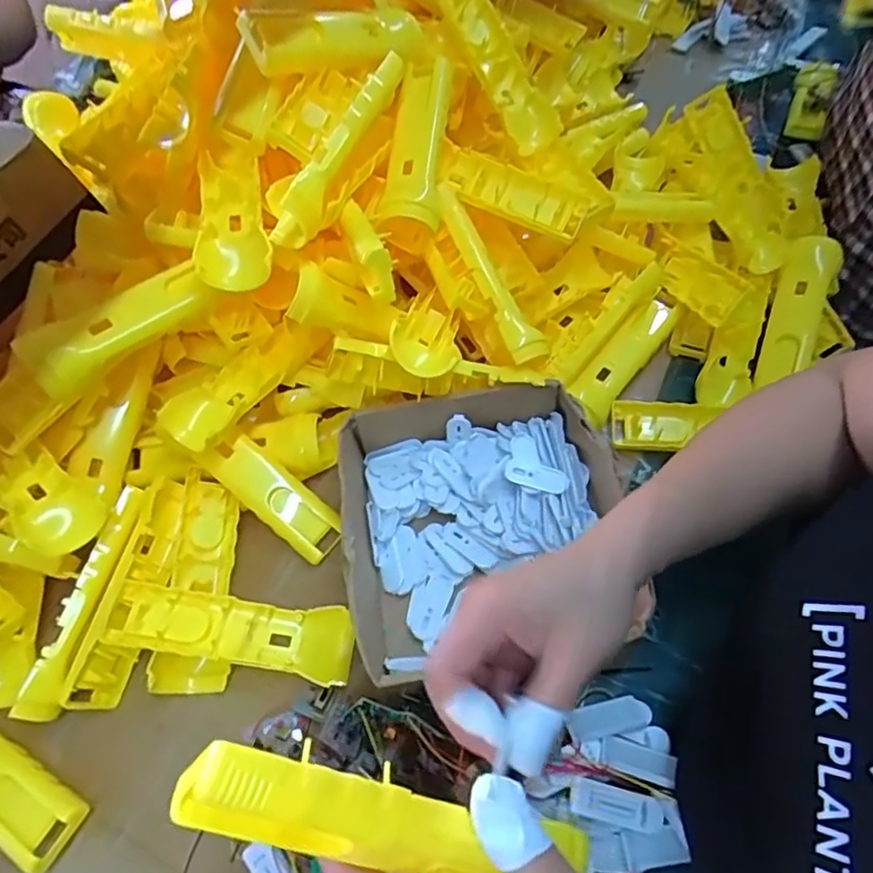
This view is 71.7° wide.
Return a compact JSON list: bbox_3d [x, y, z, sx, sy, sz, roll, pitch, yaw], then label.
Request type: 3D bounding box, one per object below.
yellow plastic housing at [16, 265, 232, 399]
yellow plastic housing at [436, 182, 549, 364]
[{"bbox_3d":[-0.217,-0.079,0.424,0.130,0.040,0.033,-40,64,-19],"label":"yellow plastic housing"},{"bbox_3d":[0.042,-0.131,0.481,0.031,0.022,0.158,-26,83,-12],"label":"yellow plastic housing"}]

